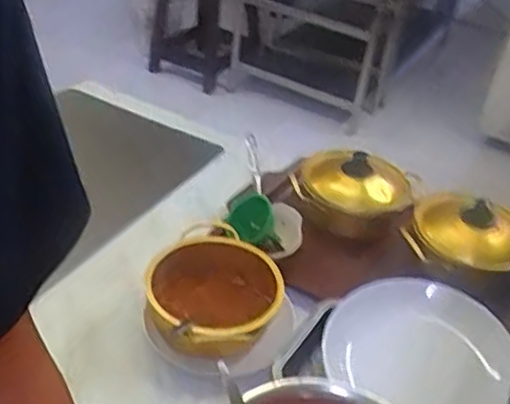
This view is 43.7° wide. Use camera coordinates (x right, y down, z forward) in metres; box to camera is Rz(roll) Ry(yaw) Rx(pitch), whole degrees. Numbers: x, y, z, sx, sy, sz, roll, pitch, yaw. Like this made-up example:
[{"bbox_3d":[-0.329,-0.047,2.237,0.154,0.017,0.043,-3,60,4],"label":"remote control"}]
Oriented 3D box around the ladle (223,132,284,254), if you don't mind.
[{"bbox_3d":[-0.005,-0.002,0.984,0.083,0.065,0.210,-1,37,-4],"label":"ladle"}]

